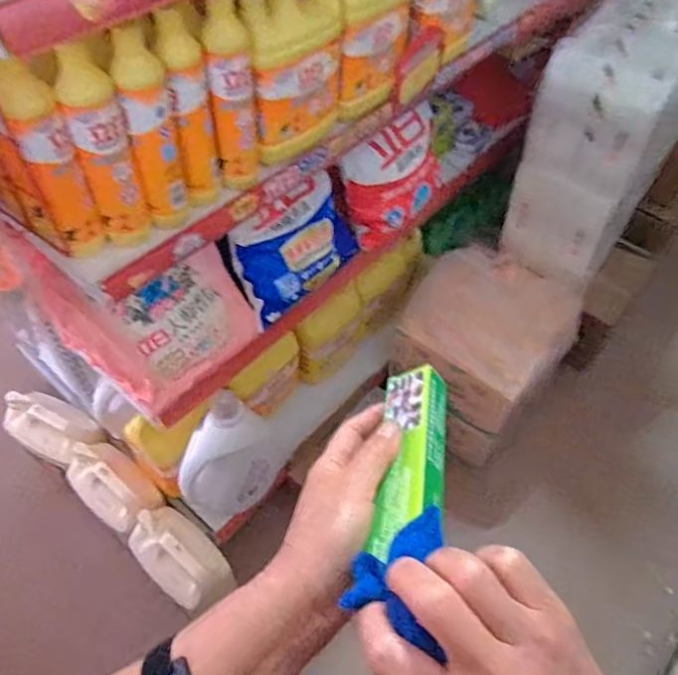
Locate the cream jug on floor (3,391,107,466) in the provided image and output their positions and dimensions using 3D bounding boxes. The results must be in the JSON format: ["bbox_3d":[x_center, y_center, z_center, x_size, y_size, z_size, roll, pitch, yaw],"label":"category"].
[{"bbox_3d":[-0.643,0.200,1.288,0.221,0.092,0.112,21,55,11],"label":"cream jug on floor"}]

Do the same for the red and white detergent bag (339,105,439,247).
[{"bbox_3d":[0.123,-0.315,1.138,0.092,0.199,0.258,35,59,20],"label":"red and white detergent bag"}]

